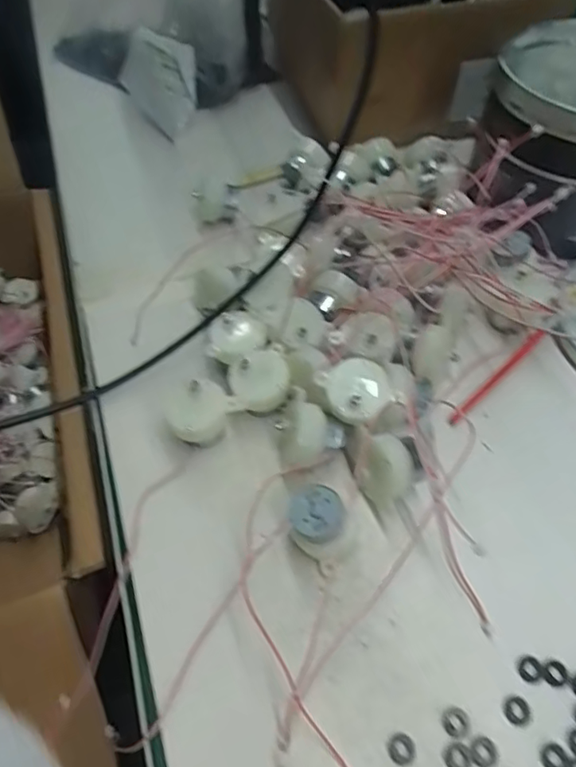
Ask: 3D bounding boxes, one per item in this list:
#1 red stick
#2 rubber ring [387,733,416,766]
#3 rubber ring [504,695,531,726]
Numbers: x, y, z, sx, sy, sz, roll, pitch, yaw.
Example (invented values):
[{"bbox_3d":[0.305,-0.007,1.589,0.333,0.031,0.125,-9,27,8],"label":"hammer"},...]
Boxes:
[{"bbox_3d":[0.121,-0.005,0.318,0.083,0.010,0.005,-36,62,-23],"label":"red stick"},{"bbox_3d":[0.045,0.144,0.217,0.011,0.004,0.011,0,54,0],"label":"rubber ring"},{"bbox_3d":[0.094,0.133,0.224,0.011,0.004,0.010,0,54,0],"label":"rubber ring"}]

